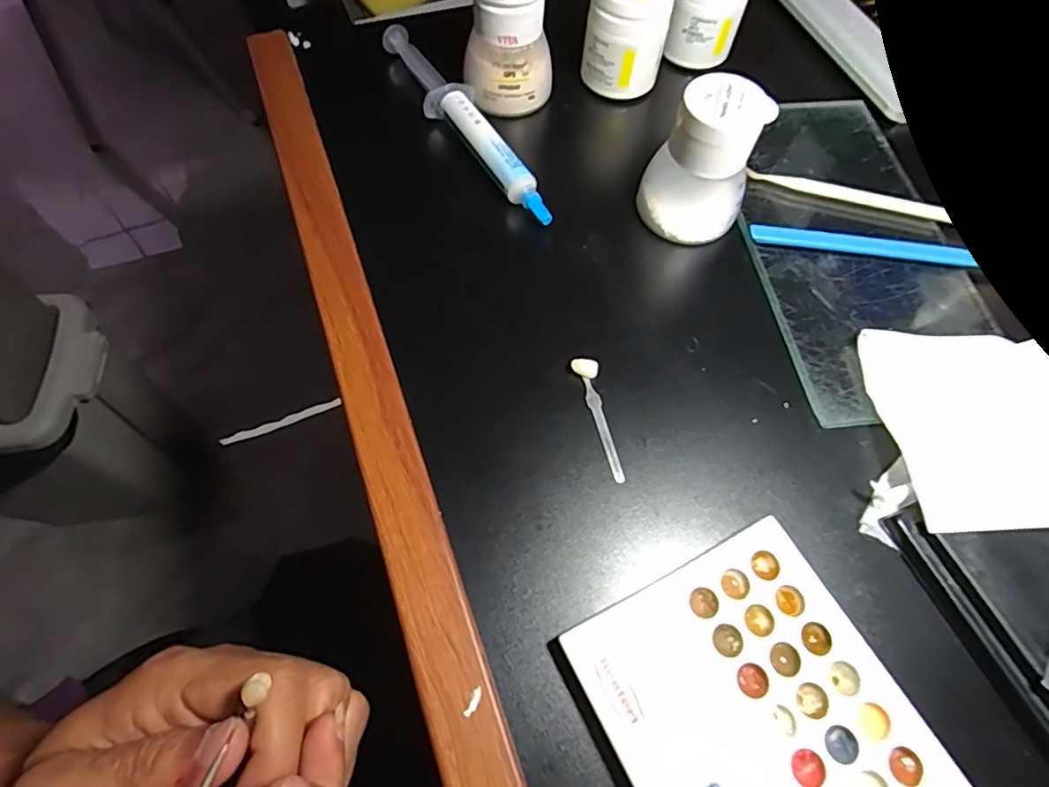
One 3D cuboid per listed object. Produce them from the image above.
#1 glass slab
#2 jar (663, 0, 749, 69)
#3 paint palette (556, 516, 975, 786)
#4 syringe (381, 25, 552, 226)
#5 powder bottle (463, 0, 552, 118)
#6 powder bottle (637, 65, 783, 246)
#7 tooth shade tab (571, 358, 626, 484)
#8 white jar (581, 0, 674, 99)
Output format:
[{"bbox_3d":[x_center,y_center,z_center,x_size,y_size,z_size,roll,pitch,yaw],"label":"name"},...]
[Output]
[{"bbox_3d":[0.162,-0.078,0.288,0.101,0.010,0.194,-7,64,-5],"label":"glass slab"},{"bbox_3d":[0.107,-0.228,0.334,0.044,0.047,0.045,15,64,6],"label":"jar"},{"bbox_3d":[0.087,0.123,0.174,0.093,0.006,0.149,-24,67,-13],"label":"paint palette"},{"bbox_3d":[-0.031,-0.145,0.303,0.027,0.017,0.148,-27,68,-14],"label":"syringe"},{"bbox_3d":[-0.008,-0.192,0.303,0.045,0.068,0.041,1,64,-1],"label":"powder bottle"},{"bbox_3d":[0.082,-0.107,0.266,0.047,0.062,0.041,19,65,8],"label":"powder bottle"},{"bbox_3d":[0.032,0.010,0.241,0.010,0.006,0.055,-12,65,-8],"label":"tooth shade tab"},{"bbox_3d":[0.057,-0.200,0.318,0.043,0.052,0.040,18,65,7],"label":"white jar"}]

